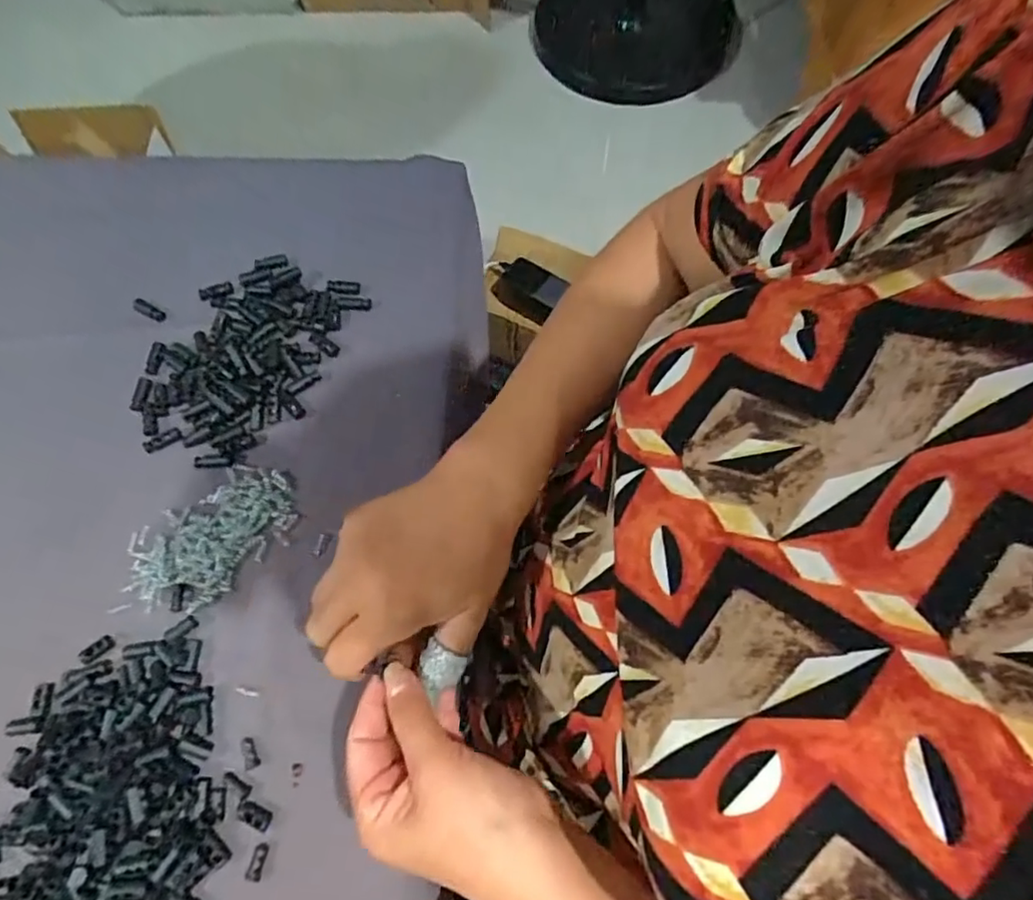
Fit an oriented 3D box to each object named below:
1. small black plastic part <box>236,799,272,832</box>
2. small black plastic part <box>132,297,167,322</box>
[{"bbox_3d":[-0.146,0.204,0.334,0.020,0.007,0.010,20,72,7],"label":"small black plastic part"},{"bbox_3d":[-0.285,-0.108,0.467,0.028,0.007,0.010,28,73,9],"label":"small black plastic part"}]

